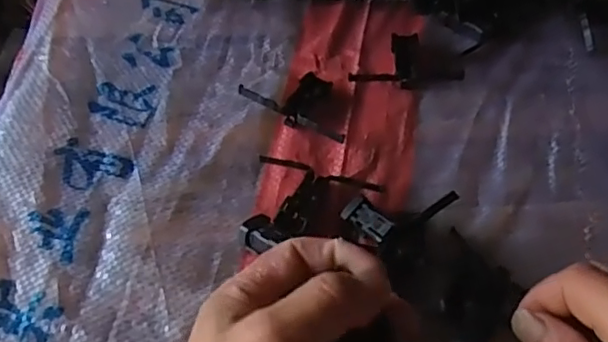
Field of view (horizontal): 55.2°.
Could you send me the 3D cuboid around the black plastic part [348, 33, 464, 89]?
[{"bbox_3d":[0.074,-0.082,0.437,0.082,0.013,0.043,-11,55,-9],"label":"black plastic part"}]

